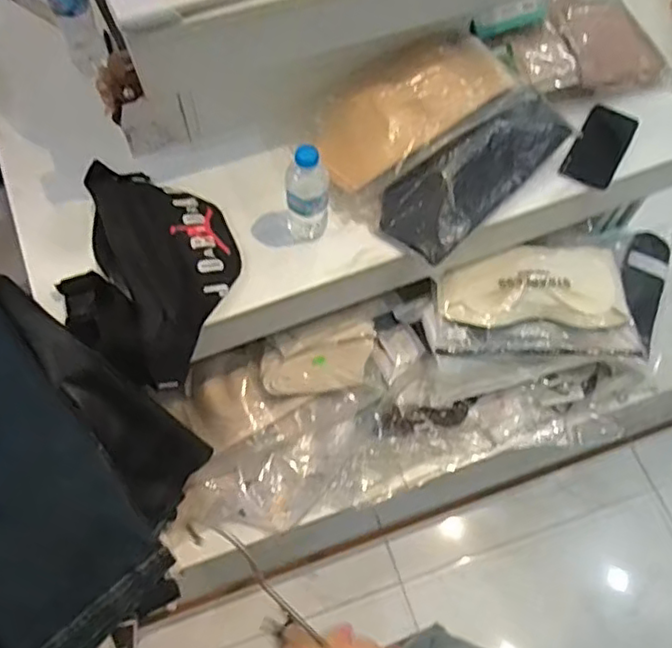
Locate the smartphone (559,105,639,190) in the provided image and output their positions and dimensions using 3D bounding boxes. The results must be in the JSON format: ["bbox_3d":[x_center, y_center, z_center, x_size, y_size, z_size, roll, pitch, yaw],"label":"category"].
[{"bbox_3d":[0.429,-0.288,1.051,0.079,0.014,0.170,28,67,12],"label":"smartphone"}]

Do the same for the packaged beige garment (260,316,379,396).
[{"bbox_3d":[-0.029,0.055,1.098,0.186,0.040,0.116,-4,84,-5],"label":"packaged beige garment"}]

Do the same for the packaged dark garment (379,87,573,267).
[{"bbox_3d":[0.210,-0.238,0.984,0.327,0.072,0.130,-41,71,-19],"label":"packaged dark garment"}]

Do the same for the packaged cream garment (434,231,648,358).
[{"bbox_3d":[0.333,-0.056,1.102,0.353,0.053,0.227,1,64,-1],"label":"packaged cream garment"}]

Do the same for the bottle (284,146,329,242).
[{"bbox_3d":[-0.042,-0.176,0.910,0.065,0.169,0.054,0,64,-2],"label":"bottle"}]

